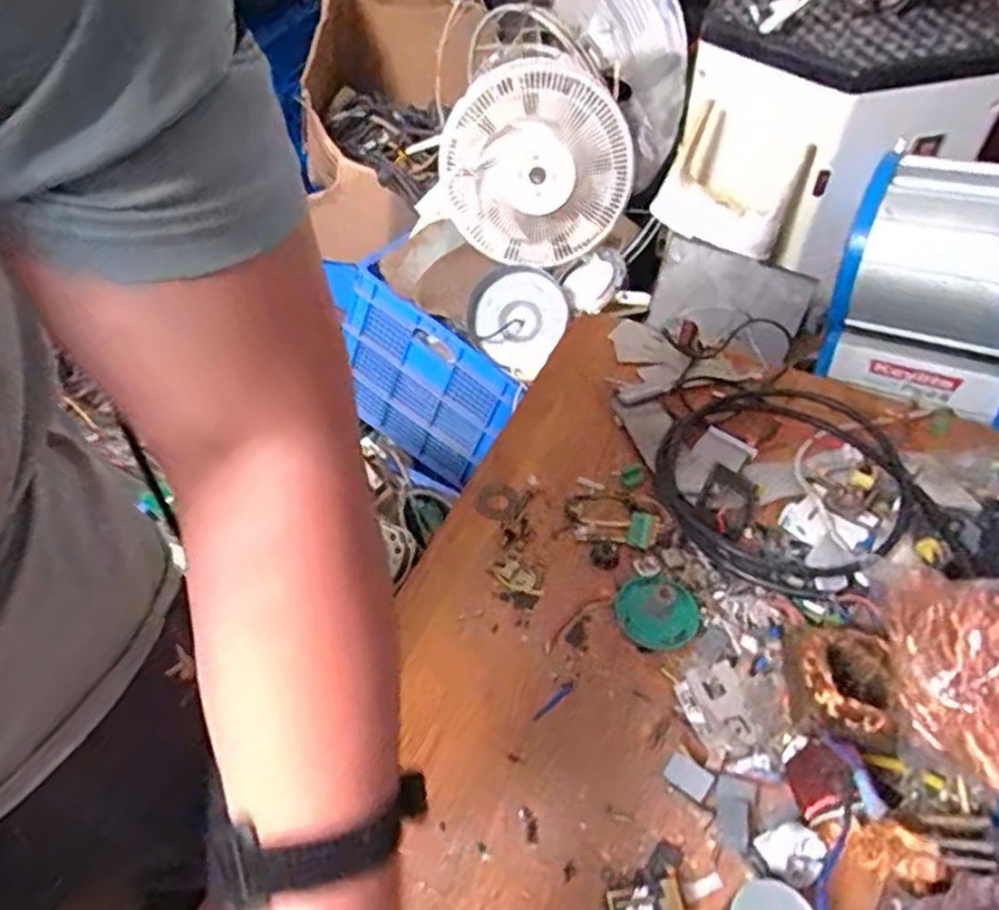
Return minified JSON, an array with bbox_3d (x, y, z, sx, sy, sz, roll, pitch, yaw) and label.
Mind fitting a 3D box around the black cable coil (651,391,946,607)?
[{"bbox_3d":[0.270,0.019,0.690,0.243,0.034,0.242,2,46,-2],"label":"black cable coil"}]

